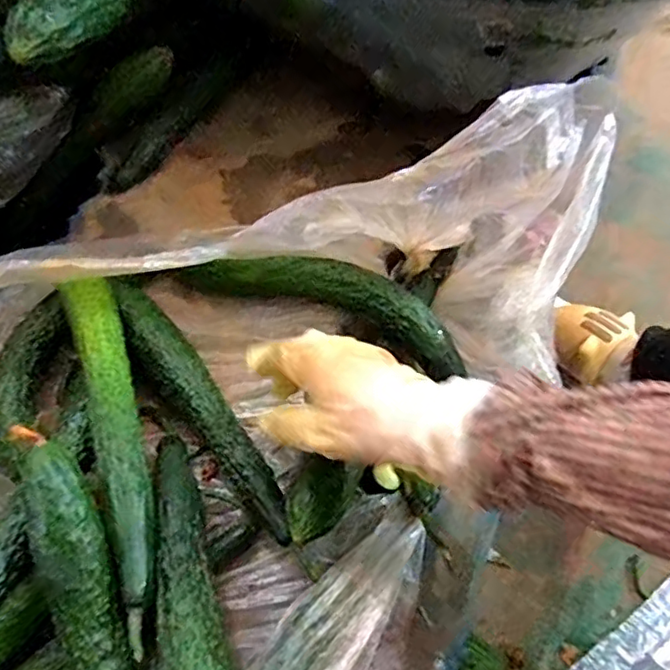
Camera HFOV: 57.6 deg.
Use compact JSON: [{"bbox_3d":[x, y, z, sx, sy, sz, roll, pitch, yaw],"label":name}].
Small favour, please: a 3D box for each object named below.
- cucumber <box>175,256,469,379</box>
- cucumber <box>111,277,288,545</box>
[{"bbox_3d":[-0.002,-0.028,0.480,0.225,0.042,0.056,18,63,10],"label":"cucumber"},{"bbox_3d":[-0.096,0.050,0.434,0.037,0.042,0.219,-34,66,-17],"label":"cucumber"}]

